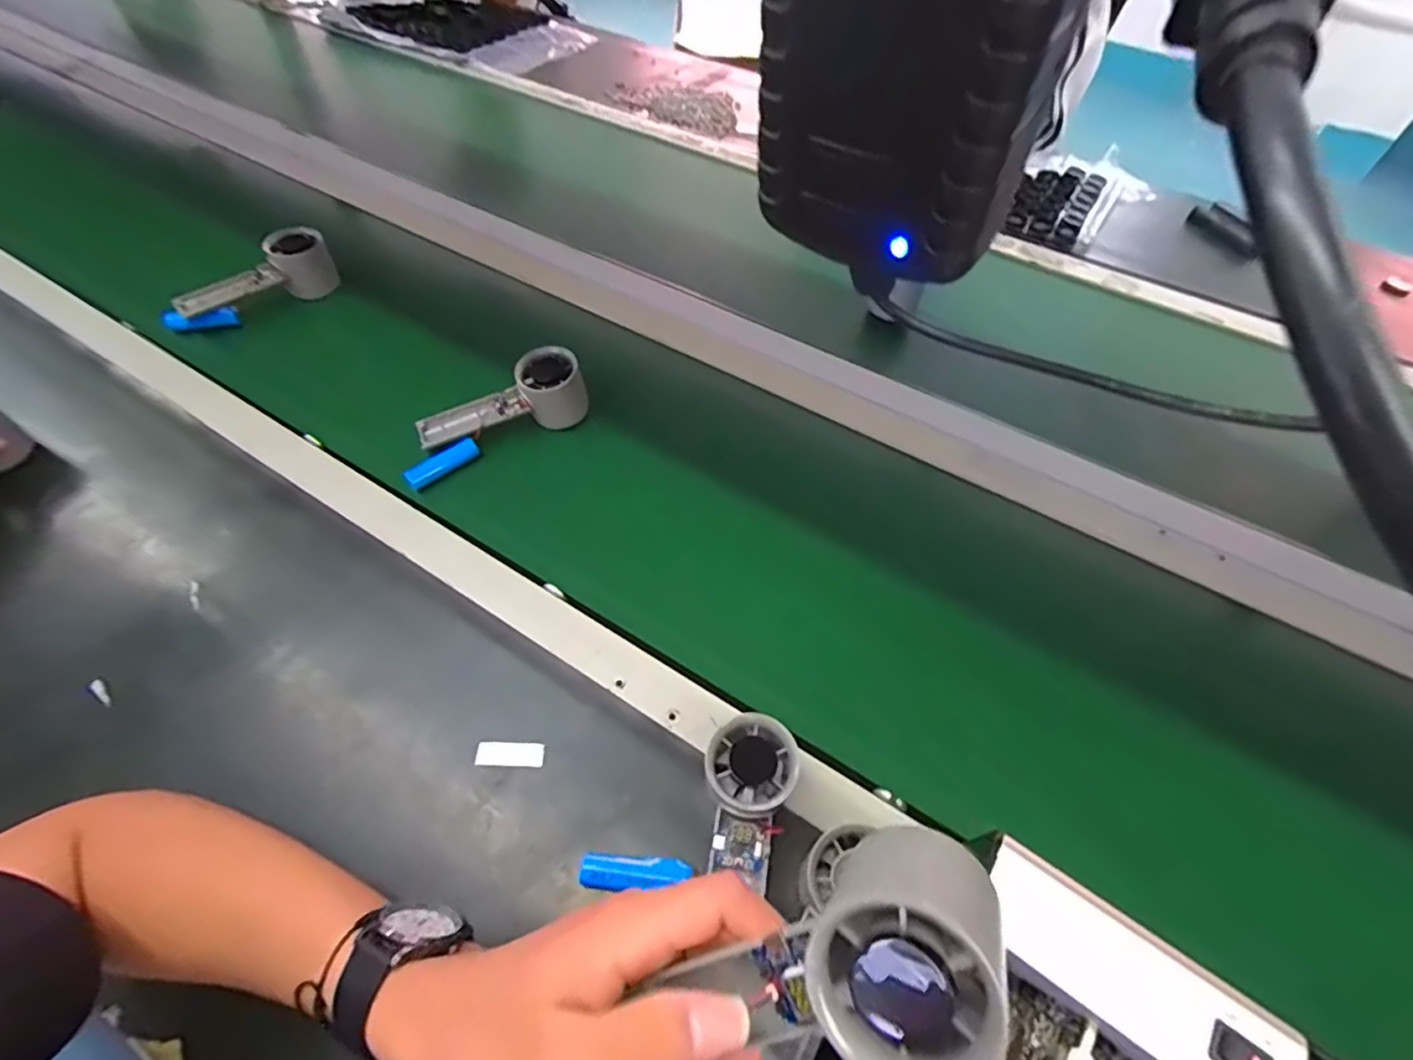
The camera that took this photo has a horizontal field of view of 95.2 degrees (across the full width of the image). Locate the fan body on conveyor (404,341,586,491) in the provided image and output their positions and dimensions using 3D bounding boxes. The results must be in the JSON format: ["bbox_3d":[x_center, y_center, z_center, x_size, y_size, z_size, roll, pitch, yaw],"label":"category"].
[{"bbox_3d":[-0.196,-0.102,0.604,0.178,0.060,0.055,-32,62,-7],"label":"fan body on conveyor"}]

